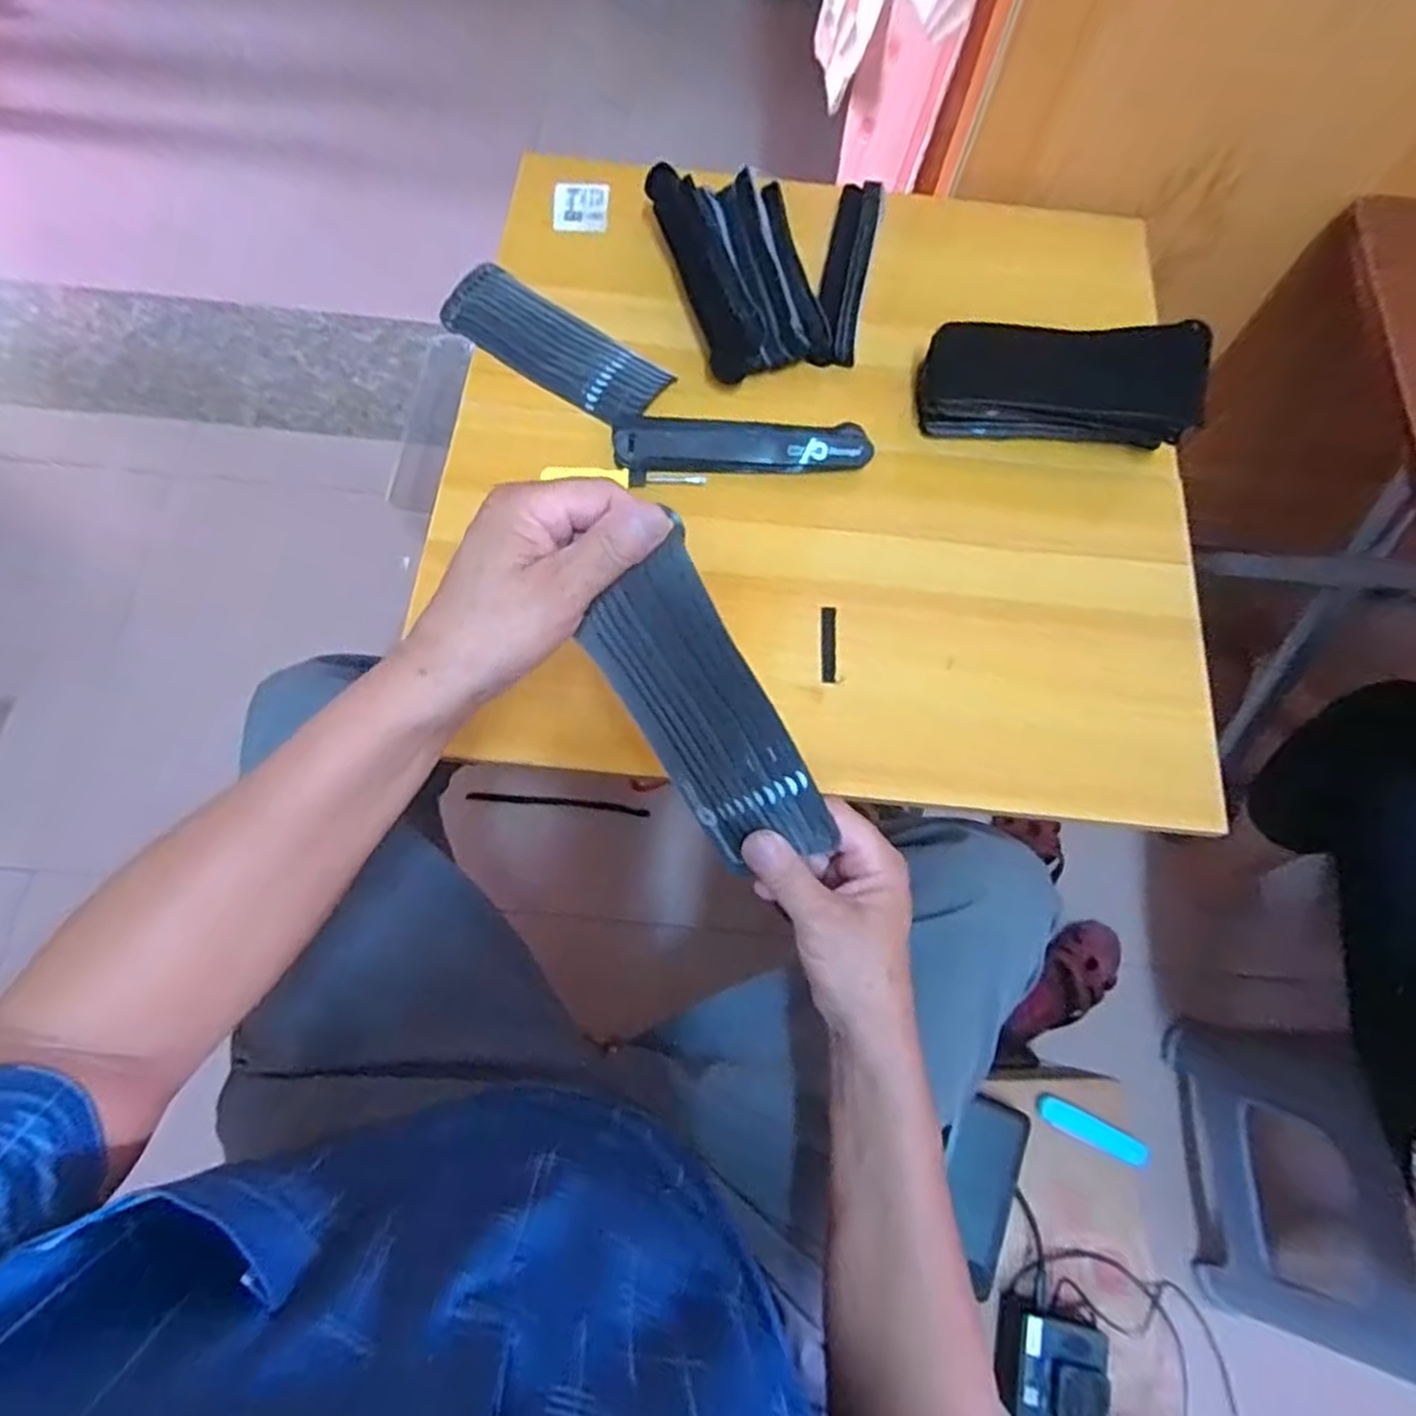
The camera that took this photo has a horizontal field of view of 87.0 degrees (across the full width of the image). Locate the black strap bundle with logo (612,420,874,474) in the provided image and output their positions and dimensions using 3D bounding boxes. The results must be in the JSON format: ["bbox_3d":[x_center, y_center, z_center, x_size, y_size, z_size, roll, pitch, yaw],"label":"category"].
[{"bbox_3d":[0.027,-0.212,0.596,0.199,0.015,0.048,0,72,-2],"label":"black strap bundle with logo"}]

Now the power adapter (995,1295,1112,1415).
[{"bbox_3d":[0.282,0.542,0.609,0.073,0.049,0.081,13,72,2],"label":"power adapter"}]

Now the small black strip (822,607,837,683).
[{"bbox_3d":[0.091,-0.048,0.559,0.010,0.004,0.061,3,72,-1],"label":"small black strip"}]

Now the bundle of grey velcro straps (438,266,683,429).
[{"bbox_3d":[-0.129,-0.303,0.621,0.198,0.007,0.075,34,74,9],"label":"bundle of grey velcro straps"}]

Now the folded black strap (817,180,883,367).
[{"bbox_3d":[0.123,-0.389,0.657,0.038,0.020,0.193,11,72,2],"label":"folded black strap"}]

